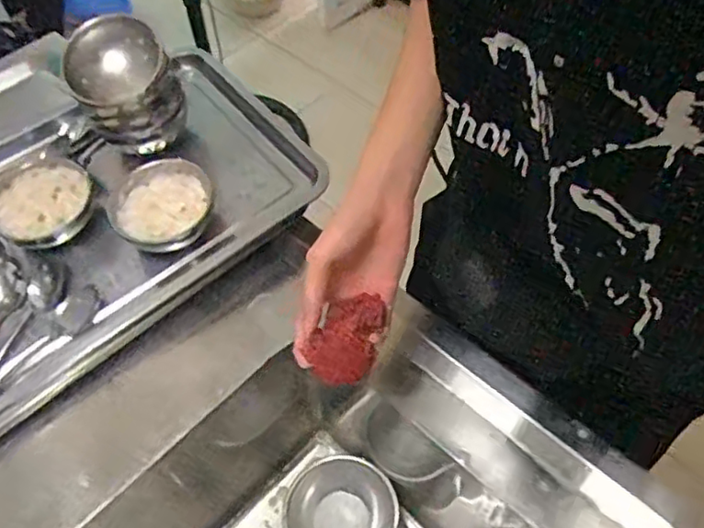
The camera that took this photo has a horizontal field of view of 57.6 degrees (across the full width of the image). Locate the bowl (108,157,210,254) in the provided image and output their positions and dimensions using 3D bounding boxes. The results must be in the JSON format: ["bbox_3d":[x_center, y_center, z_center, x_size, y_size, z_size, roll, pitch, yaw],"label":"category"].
[{"bbox_3d":[-0.202,-0.061,0.692,0.100,0.040,0.105,-1,54,1],"label":"bowl"}]

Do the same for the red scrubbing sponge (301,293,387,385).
[{"bbox_3d":[-0.002,0.061,0.530,0.045,0.024,0.075,15,56,13],"label":"red scrubbing sponge"}]

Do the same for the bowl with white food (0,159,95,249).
[{"bbox_3d":[-0.338,-0.069,0.701,0.103,0.038,0.113,-1,54,1],"label":"bowl with white food"}]

